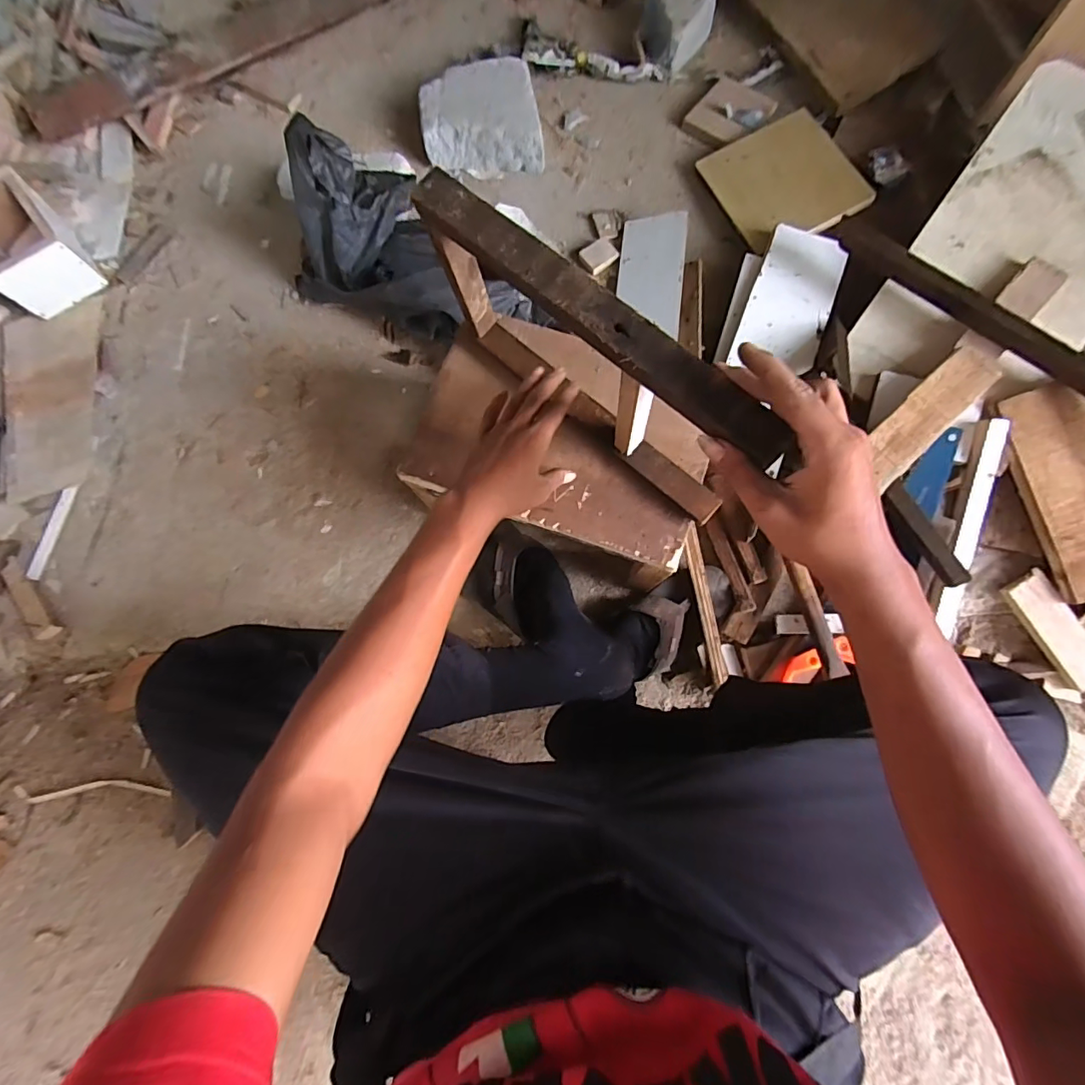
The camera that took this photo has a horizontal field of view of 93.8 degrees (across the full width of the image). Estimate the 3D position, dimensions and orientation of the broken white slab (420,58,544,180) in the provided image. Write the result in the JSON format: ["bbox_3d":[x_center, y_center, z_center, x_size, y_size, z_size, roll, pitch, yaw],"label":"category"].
[{"bbox_3d":[-0.104,-0.747,0.891,0.205,0.067,0.179,-3,77,2],"label":"broken white slab"}]

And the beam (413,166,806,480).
[{"bbox_3d":[0.034,-0.161,0.355,0.334,0.018,0.035,41,84,10],"label":"beam"}]

